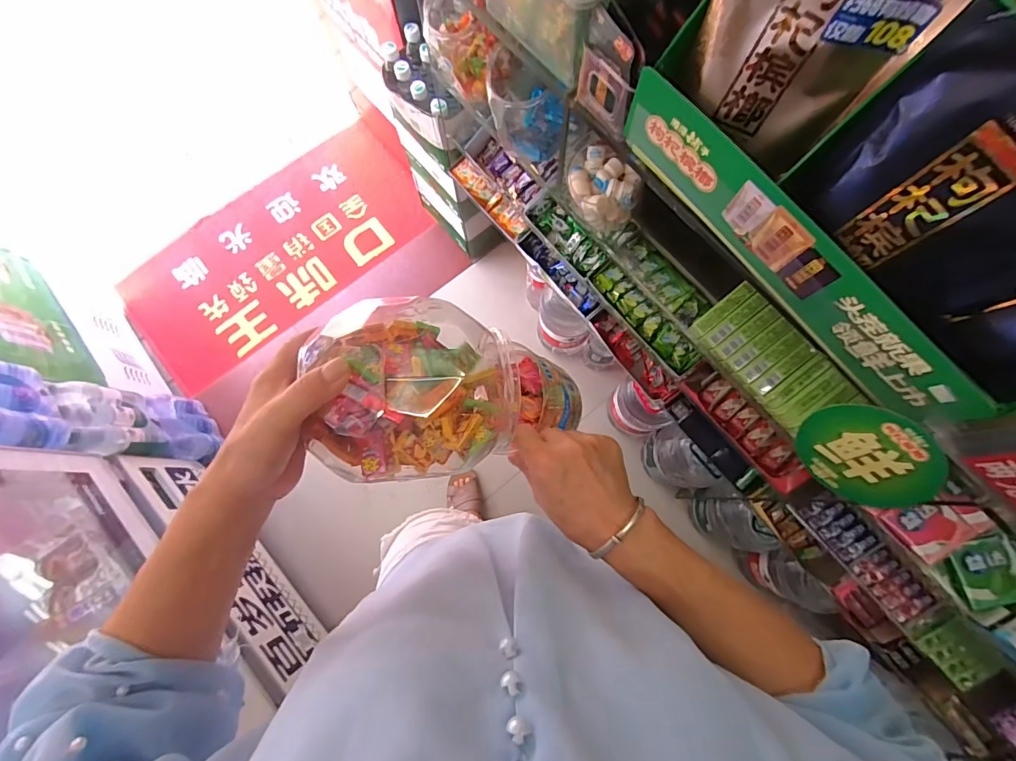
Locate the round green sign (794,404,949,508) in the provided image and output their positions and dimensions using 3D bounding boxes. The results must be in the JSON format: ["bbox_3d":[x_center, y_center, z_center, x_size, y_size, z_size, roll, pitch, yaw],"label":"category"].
[{"bbox_3d":[0.298,0.066,0.369,0.008,0.096,0.100,-34,110,-30],"label":"round green sign"}]

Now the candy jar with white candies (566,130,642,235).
[{"bbox_3d":[0.133,-0.282,0.636,0.095,0.101,0.097,0,76,1],"label":"candy jar with white candies"}]

